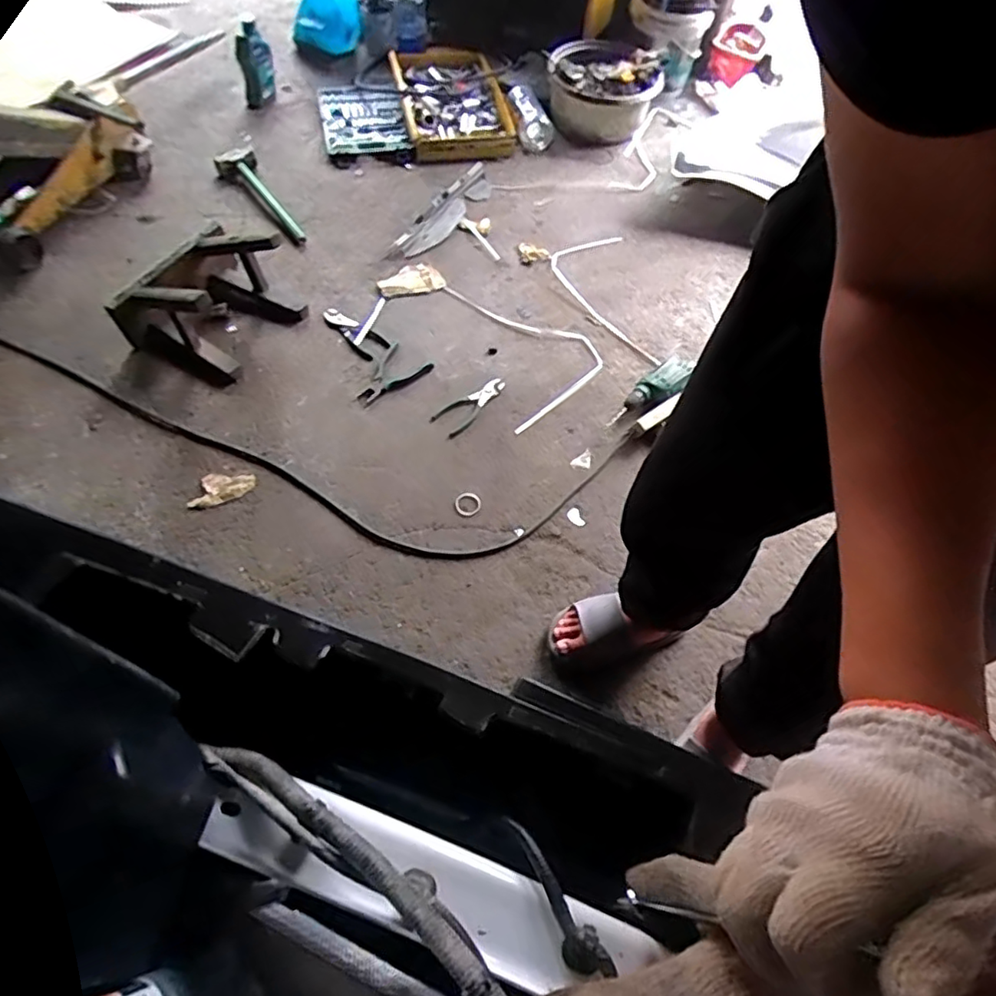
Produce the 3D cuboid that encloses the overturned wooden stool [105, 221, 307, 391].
[{"bbox_3d":[-0.721,-0.501,1.475,0.379,0.193,0.366,40,64,18],"label":"overturned wooden stool"}]

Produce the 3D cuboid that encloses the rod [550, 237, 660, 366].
[{"bbox_3d":[0.264,-0.530,1.593,0.217,0.025,0.477,-5,62,-4],"label":"rod"}]

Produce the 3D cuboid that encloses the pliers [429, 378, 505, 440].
[{"bbox_3d":[-0.064,-0.215,1.389,0.083,0.014,0.190,42,69,19],"label":"pliers"}]

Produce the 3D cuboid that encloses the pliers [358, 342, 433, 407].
[{"bbox_3d":[-0.261,-0.287,1.449,0.130,0.012,0.189,33,66,15],"label":"pliers"}]

